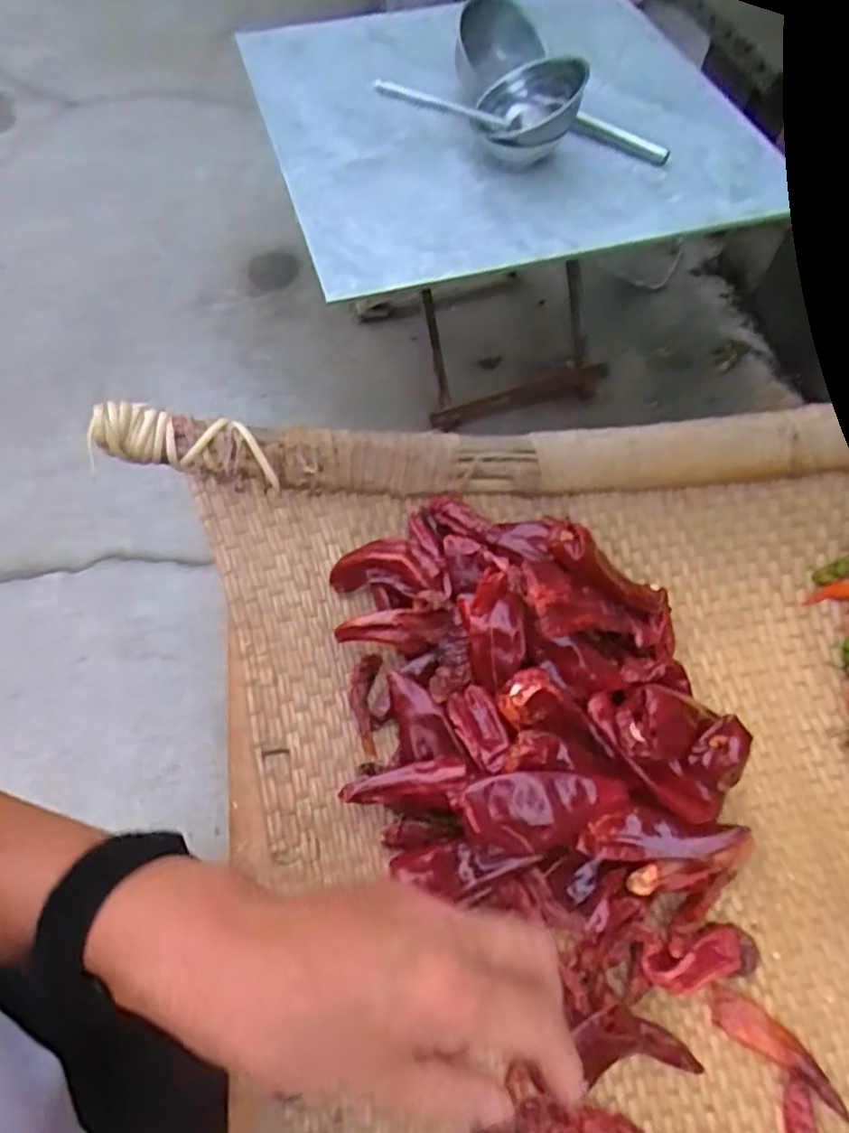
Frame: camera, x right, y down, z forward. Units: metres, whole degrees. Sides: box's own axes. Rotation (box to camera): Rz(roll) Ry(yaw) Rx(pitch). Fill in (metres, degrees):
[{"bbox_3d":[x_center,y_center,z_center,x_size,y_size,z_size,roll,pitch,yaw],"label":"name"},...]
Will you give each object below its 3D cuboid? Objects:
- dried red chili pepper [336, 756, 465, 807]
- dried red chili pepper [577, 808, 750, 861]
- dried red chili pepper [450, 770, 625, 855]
[{"bbox_3d":[-0.012,0.115,0.374,0.066,0.015,0.019,-4,60,-5],"label":"dried red chili pepper"},{"bbox_3d":[0.127,0.144,0.373,0.087,0.012,0.023,2,60,-1],"label":"dried red chili pepper"},{"bbox_3d":[0.057,0.127,0.360,0.084,0.028,0.035,3,60,-1],"label":"dried red chili pepper"}]

